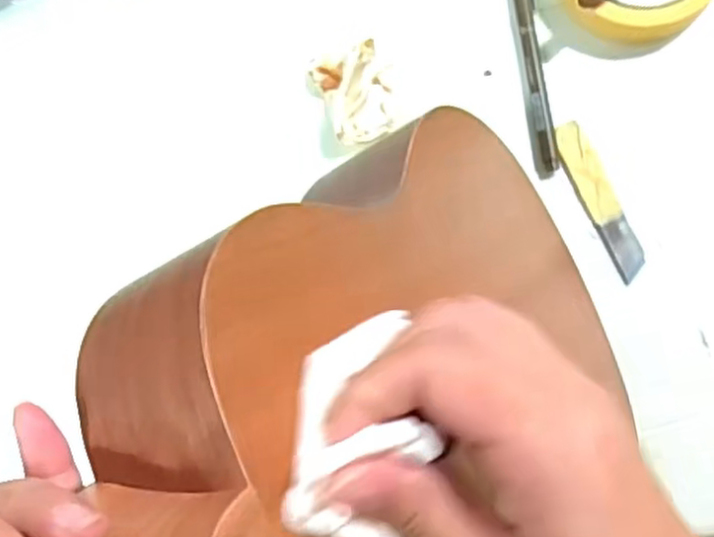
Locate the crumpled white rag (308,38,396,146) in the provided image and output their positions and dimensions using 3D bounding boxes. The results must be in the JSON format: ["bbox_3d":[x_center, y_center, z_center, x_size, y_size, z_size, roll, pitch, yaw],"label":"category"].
[{"bbox_3d":[0.000,-0.107,0.455,0.047,0.025,0.056,-19,82,5],"label":"crumpled white rag"}]

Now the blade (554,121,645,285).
[{"bbox_3d":[0.146,-0.043,0.440,0.020,0.004,0.100,-24,81,4],"label":"blade"}]

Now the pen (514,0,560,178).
[{"bbox_3d":[0.110,-0.127,0.454,0.013,0.008,0.139,-7,83,7],"label":"pen"}]

